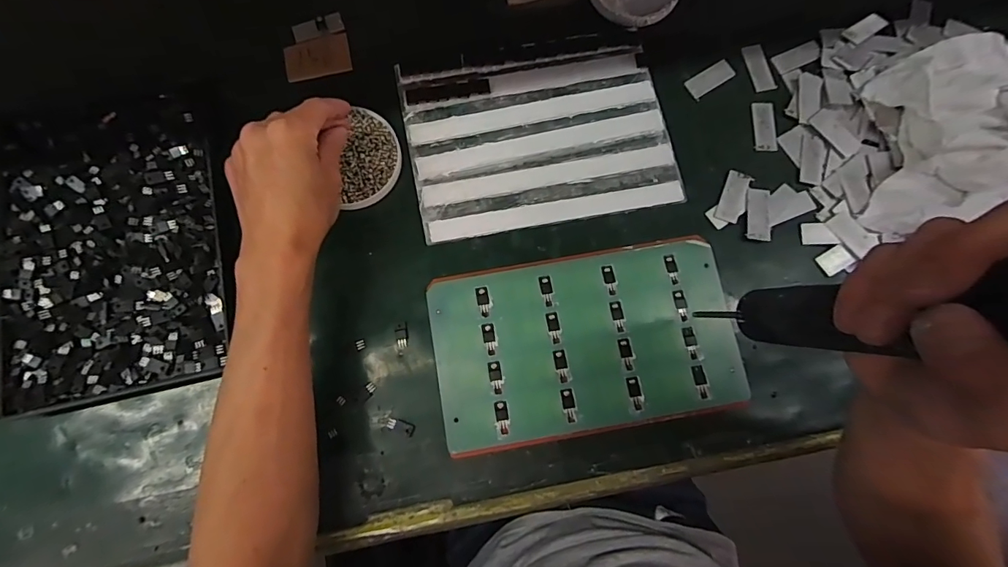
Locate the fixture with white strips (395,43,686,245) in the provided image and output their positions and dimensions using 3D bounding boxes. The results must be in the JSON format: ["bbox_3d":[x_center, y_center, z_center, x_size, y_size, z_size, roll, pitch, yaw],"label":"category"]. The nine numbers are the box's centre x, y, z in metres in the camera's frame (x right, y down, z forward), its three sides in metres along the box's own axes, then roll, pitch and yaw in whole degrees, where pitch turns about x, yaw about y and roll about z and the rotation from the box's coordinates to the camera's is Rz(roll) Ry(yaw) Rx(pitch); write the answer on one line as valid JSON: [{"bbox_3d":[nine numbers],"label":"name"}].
[{"bbox_3d":[0.033,-0.141,0.427,0.241,0.010,0.173,-10,78,-2],"label":"fixture with white strips"}]

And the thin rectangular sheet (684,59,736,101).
[{"bbox_3d":[0.207,-0.206,0.445,0.055,0.004,0.023,-36,80,-7],"label":"thin rectangular sheet"}]

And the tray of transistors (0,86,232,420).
[{"bbox_3d":[-0.352,-0.041,0.403,0.197,0.027,0.283,-13,78,-3],"label":"tray of transistors"}]

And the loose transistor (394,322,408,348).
[{"bbox_3d":[-0.091,0.046,0.392,0.011,0.005,0.022,-10,78,-2],"label":"loose transistor"}]

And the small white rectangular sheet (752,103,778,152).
[{"bbox_3d":[0.256,-0.154,0.435,0.022,0.004,0.051,1,79,9],"label":"small white rectangular sheet"}]

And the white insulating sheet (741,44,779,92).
[{"bbox_3d":[0.259,-0.218,0.447,0.022,0.005,0.049,-16,78,-4],"label":"white insulating sheet"}]

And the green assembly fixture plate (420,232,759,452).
[{"bbox_3d":[0.067,0.050,0.382,0.245,0.029,0.145,-9,78,-2],"label":"green assembly fixture plate"}]

